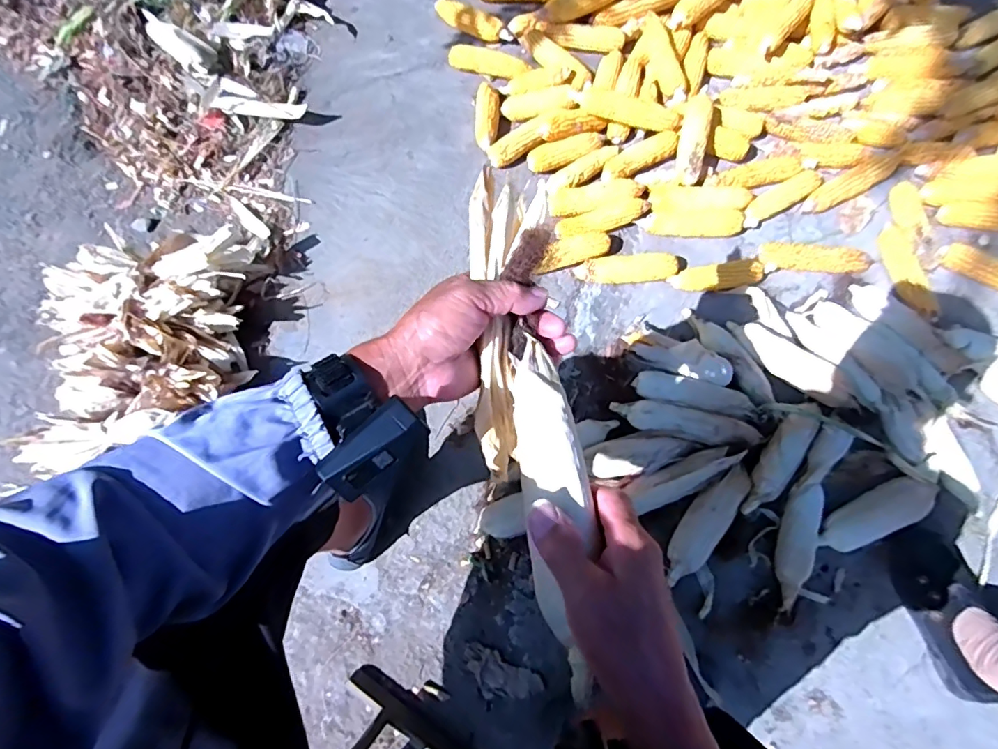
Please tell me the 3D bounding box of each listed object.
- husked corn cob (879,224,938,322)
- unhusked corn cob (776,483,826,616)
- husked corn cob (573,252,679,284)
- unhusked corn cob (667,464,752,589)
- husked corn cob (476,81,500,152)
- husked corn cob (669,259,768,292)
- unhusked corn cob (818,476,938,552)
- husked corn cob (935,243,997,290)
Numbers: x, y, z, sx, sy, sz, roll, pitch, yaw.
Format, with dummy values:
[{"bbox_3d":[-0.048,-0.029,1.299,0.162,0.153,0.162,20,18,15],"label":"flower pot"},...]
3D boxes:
[{"bbox_3d":[0.783,-0.195,0.961,0.061,0.054,0.208,-4,75,0],"label":"husked corn cob"},{"bbox_3d":[0.479,0.278,0.805,0.057,0.048,0.203,19,73,8],"label":"unhusked corn cob"},{"bbox_3d":[0.250,-0.205,0.968,0.201,0.048,0.053,-4,75,0],"label":"husked corn cob"},{"bbox_3d":[0.335,0.242,0.810,0.062,0.057,0.210,36,76,13],"label":"unhusked corn cob"},{"bbox_3d":[-0.024,-0.552,1.079,0.050,0.038,0.161,-1,75,1],"label":"husked corn cob"},{"bbox_3d":[0.417,-0.186,0.964,0.174,0.036,0.047,-7,75,-1],"label":"husked corn cob"},{"bbox_3d":[0.616,0.230,0.814,0.204,0.050,0.068,-26,72,-7],"label":"unhusked corn cob"},{"bbox_3d":[0.948,-0.196,0.961,0.217,0.040,0.059,26,77,8],"label":"husked corn cob"}]

